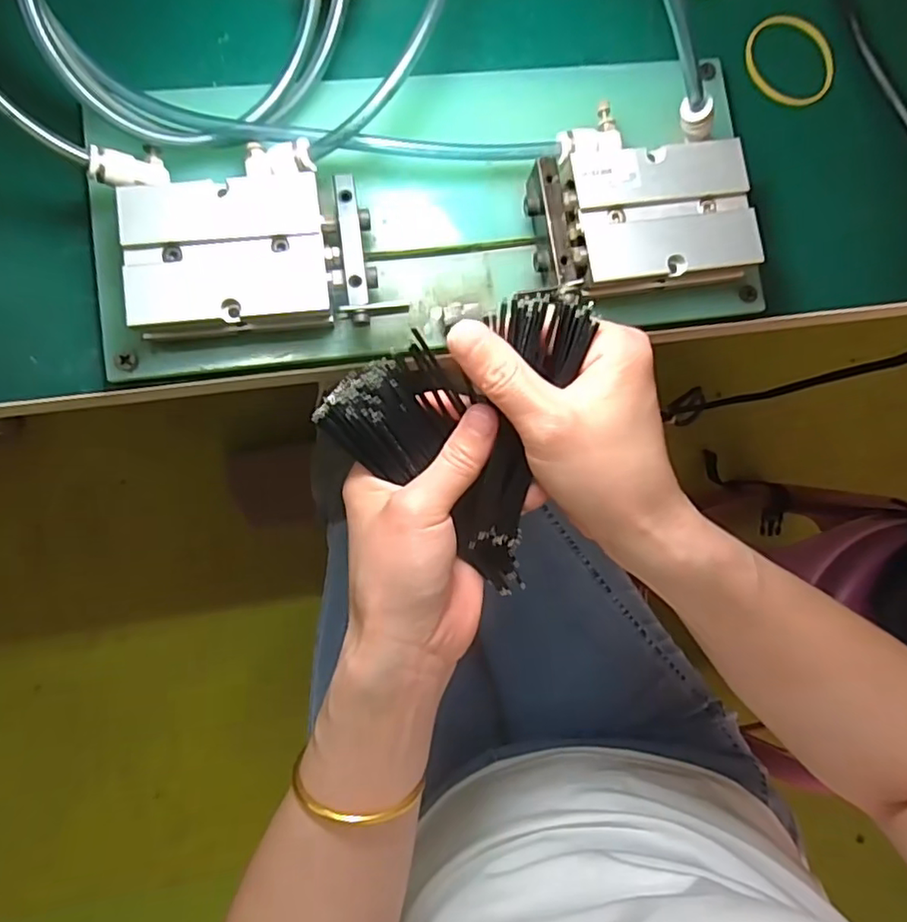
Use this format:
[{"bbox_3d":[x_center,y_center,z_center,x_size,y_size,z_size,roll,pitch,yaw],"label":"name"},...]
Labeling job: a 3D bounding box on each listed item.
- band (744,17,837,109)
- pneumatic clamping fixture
[{"bbox_3d":[0.164,-0.194,0.292,0.041,0.005,0.046,-40,92,-7],"label":"band"},{"bbox_3d":[-0.007,-0.106,0.254,0.273,0.039,0.118,-9,88,-6],"label":"pneumatic clamping fixture"}]

